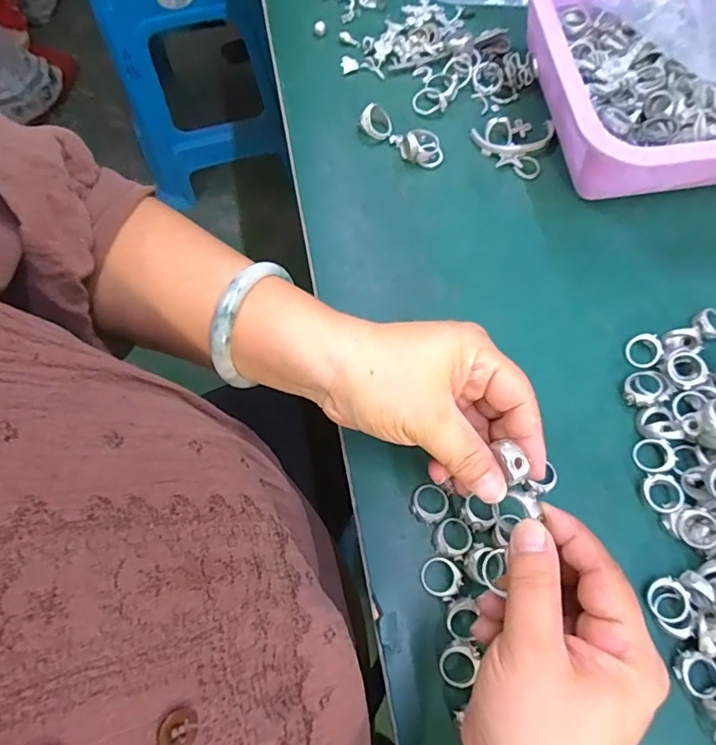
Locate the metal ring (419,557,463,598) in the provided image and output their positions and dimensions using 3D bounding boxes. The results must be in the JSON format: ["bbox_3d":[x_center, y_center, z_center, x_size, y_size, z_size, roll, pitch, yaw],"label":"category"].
[{"bbox_3d":[0.048,0.118,0.293,0.022,0.004,0.022,-7,65,15],"label":"metal ring"}]

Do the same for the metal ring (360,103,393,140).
[{"bbox_3d":[0.015,-0.191,0.389,0.023,0.019,0.020,15,73,4],"label":"metal ring"}]

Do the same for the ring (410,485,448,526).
[{"bbox_3d":[0.043,0.078,0.304,0.021,0.009,0.022,0,72,0],"label":"ring"}]

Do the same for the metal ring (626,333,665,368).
[{"bbox_3d":[0.190,-0.014,0.337,0.023,0.004,0.022,-3,81,17],"label":"metal ring"}]

